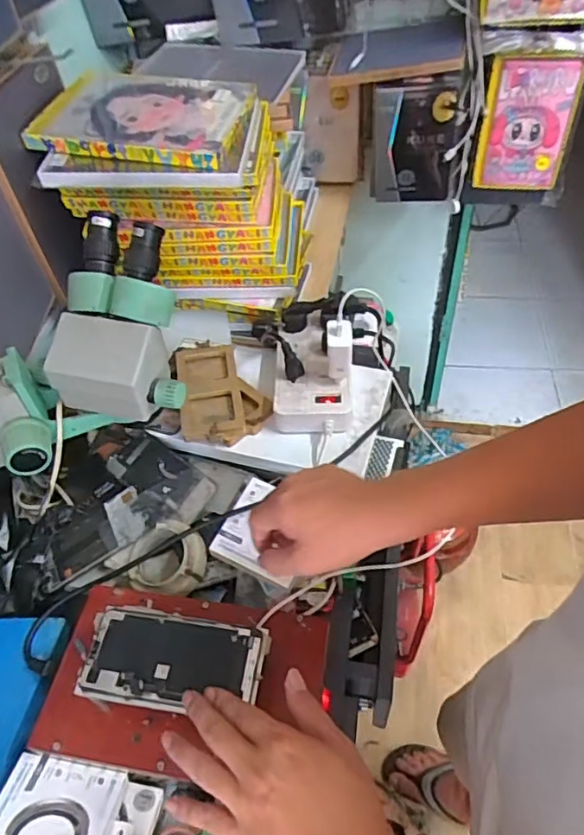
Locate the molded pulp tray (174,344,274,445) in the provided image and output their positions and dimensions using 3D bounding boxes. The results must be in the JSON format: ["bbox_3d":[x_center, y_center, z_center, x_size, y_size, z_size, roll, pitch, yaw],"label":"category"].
[{"bbox_3d":[-0.094,-0.035,0.776,0.115,0.031,0.161,-10,49,-3],"label":"molded pulp tray"}]

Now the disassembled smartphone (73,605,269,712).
[{"bbox_3d":[-0.105,0.212,0.515,0.159,0.012,0.080,0,49,4],"label":"disassembled smartphone"}]

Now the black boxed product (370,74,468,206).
[{"bbox_3d":[0.233,-0.511,1.075,0.163,0.224,0.047,6,50,11],"label":"black boxed product"}]

